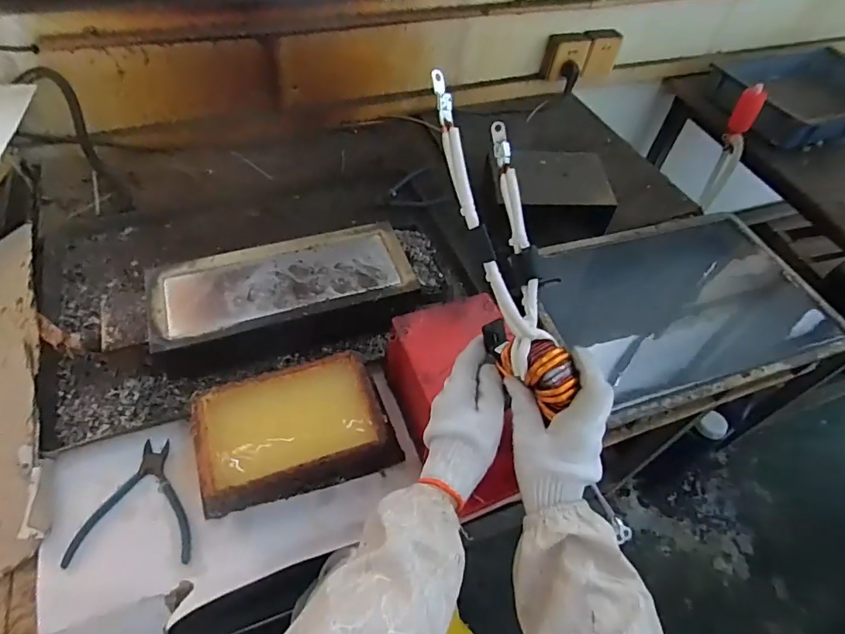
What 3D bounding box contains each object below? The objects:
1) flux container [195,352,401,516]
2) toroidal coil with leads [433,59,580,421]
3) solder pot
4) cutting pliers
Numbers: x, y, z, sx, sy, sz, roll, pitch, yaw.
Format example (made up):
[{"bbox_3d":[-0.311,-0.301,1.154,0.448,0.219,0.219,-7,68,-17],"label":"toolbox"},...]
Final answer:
[{"bbox_3d":[-0.150,0.132,0.590,0.213,0.066,0.138,-16,55,-17],"label":"flux container"},{"bbox_3d":[0.074,-0.064,0.462,0.086,0.088,0.297,-23,98,-21],"label":"toroidal coil with leads"},{"bbox_3d":[-0.187,-0.023,0.690,0.336,0.088,0.154,-14,55,-16],"label":"solder pot"},{"bbox_3d":[-0.312,0.203,0.553,0.122,0.005,0.131,0,52,-6],"label":"cutting pliers"}]

